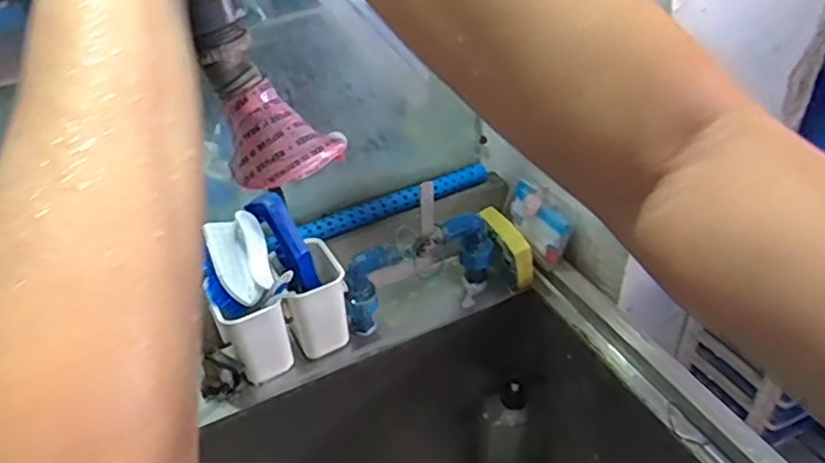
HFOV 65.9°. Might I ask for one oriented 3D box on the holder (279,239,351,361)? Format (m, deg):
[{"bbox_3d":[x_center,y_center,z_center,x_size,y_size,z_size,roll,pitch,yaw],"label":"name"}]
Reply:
[{"bbox_3d":[-0.118,0.081,0.749,0.074,0.110,0.079,-24,43,-22],"label":"holder"}]

